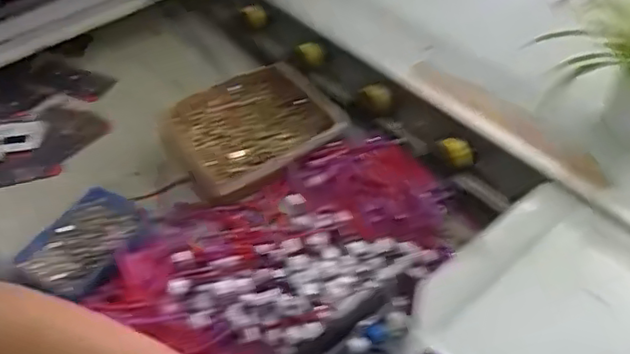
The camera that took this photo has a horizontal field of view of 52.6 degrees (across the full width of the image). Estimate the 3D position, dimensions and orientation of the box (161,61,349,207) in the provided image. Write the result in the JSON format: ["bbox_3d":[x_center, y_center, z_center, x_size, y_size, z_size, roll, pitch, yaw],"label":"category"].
[{"bbox_3d":[-0.092,-0.073,0.937,0.235,0.039,0.206,-23,50,-20],"label":"box"}]

